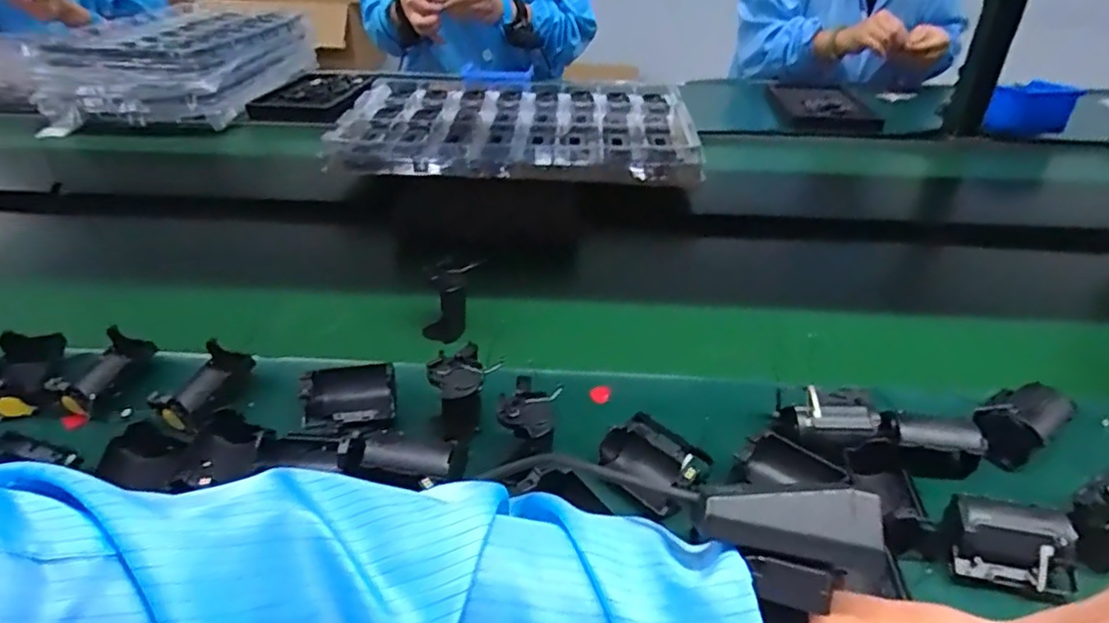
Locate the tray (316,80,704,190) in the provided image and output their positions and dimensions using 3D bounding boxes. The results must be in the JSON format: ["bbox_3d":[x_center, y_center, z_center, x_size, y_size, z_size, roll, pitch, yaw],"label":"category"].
[{"bbox_3d":[-0.055,-0.294,0.990,0.515,0.040,0.362,1,39,1],"label":"tray"}]

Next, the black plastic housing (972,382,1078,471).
[{"bbox_3d":[0.363,0.085,0.510,0.076,0.034,0.049,-22,42,-28],"label":"black plastic housing"}]

